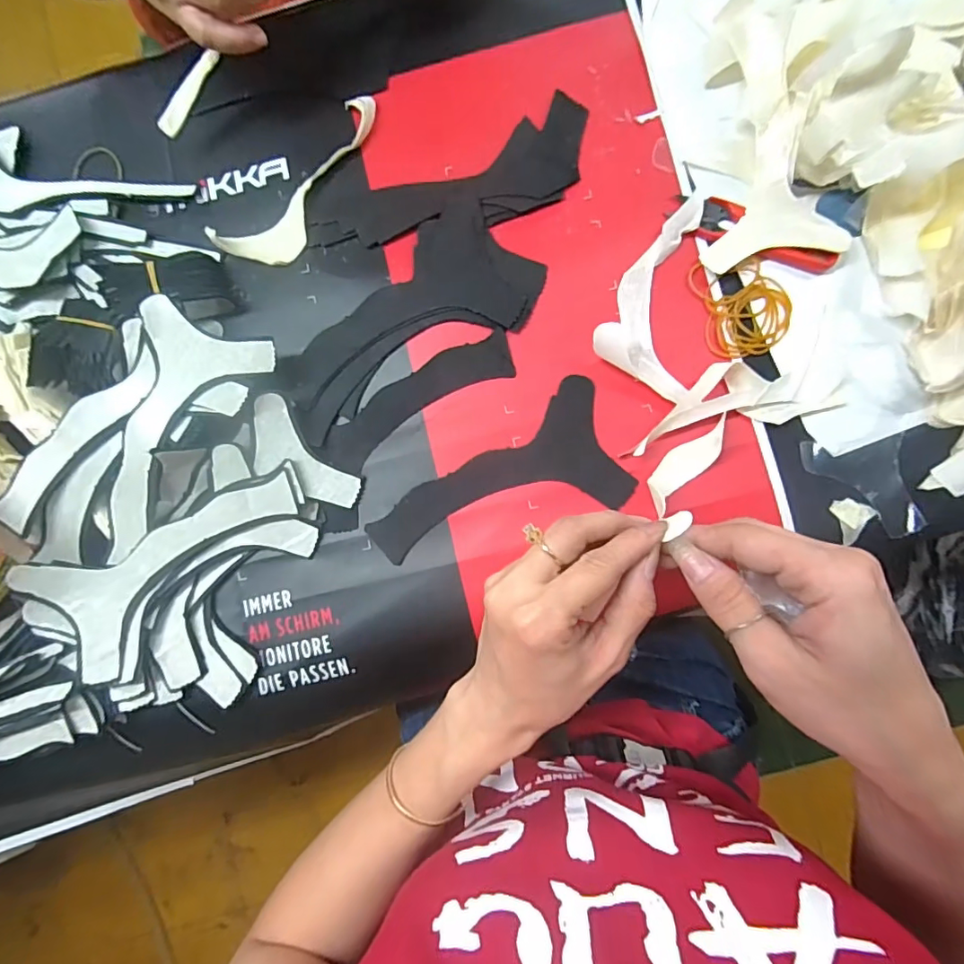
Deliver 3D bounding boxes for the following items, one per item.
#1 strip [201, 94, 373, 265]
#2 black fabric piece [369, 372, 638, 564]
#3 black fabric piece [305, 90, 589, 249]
[{"bbox_3d":[-0.130,-0.222,0.381,0.053,0.018,0.158,43,91,5],"label":"strip"},{"bbox_3d":[0.008,0.003,0.364,0.181,0.005,0.089,-24,86,2],"label":"black fabric piece"},{"bbox_3d":[-0.025,-0.225,0.379,0.214,0.004,0.075,-13,86,3],"label":"black fabric piece"}]

